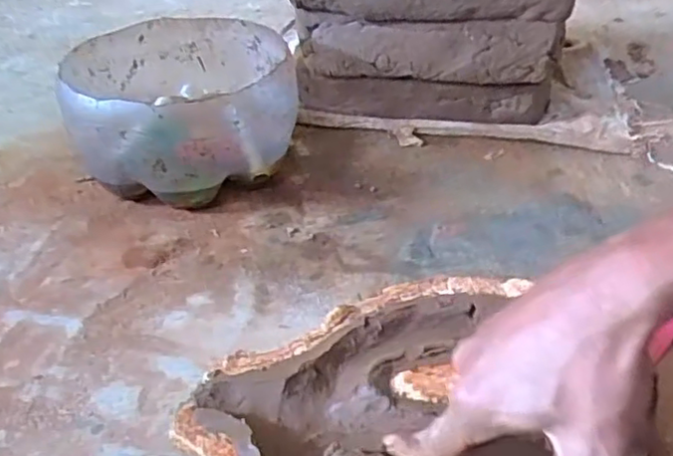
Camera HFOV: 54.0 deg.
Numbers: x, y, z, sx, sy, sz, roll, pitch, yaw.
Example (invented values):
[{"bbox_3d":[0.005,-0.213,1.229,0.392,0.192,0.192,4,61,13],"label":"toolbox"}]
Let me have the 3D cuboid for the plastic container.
[{"bbox_3d":[-0.162,-0.125,0.722,0.220,0.130,0.240,-10,37,-10],"label":"plastic container"}]

